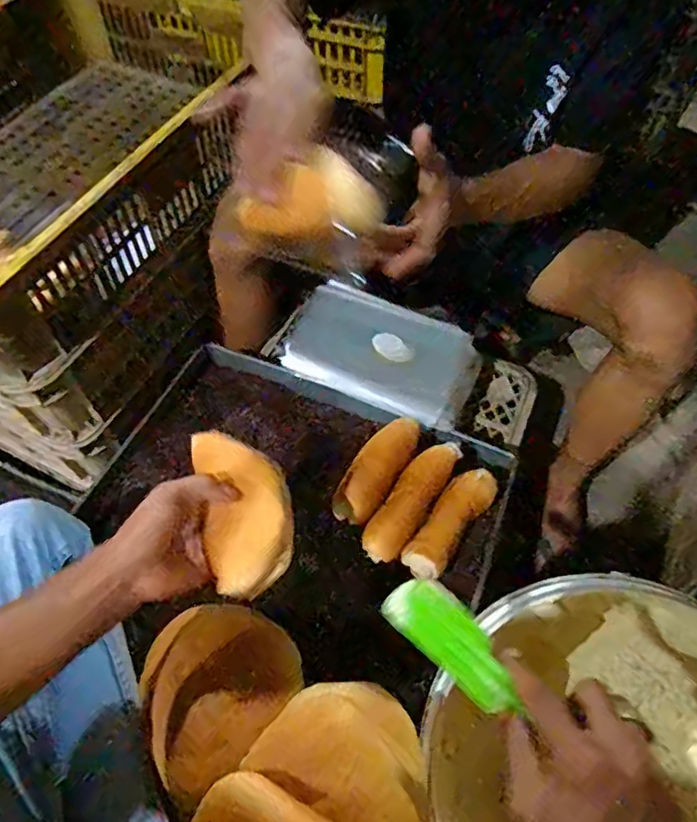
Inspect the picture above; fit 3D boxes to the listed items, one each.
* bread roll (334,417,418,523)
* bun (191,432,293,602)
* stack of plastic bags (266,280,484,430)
[{"bbox_3d":[0.033,0.068,0.699,0.051,0.058,0.143,28,62,18],"label":"bread roll"},{"bbox_3d":[-0.092,0.085,0.531,0.075,0.050,0.142,-11,58,-6],"label":"bun"},{"bbox_3d":[0.030,-0.083,0.782,0.272,0.060,0.141,21,60,14],"label":"stack of plastic bags"}]

